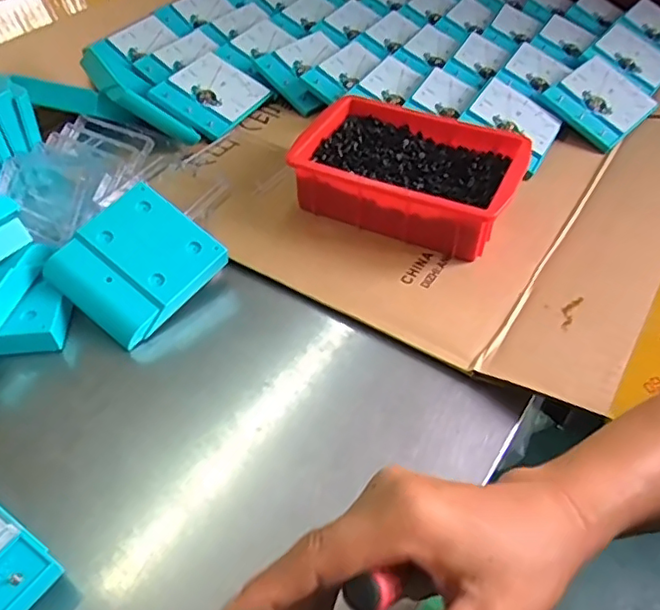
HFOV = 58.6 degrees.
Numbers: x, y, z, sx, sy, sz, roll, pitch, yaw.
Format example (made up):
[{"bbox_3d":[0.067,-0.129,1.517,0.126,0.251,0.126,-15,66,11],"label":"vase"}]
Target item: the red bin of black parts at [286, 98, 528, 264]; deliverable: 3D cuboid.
[{"bbox_3d":[0.073,-0.126,0.573,0.202,0.066,0.135,21,50,18],"label":"red bin of black parts"}]

